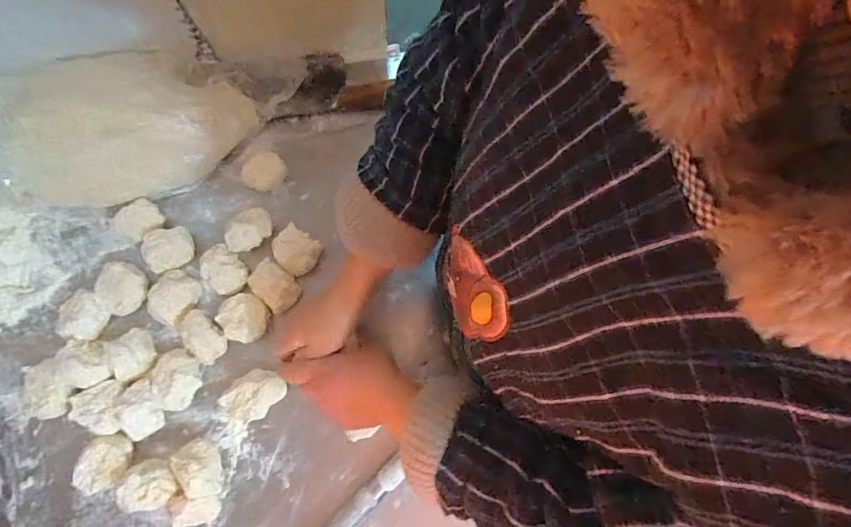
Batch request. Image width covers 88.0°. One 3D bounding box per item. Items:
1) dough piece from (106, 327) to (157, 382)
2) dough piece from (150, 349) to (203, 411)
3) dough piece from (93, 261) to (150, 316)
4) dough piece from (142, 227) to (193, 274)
[{"bbox_3d":[-0.333,0.100,0.500,0.046,0.029,0.055,-21,75,-7],"label":"dough piece"},{"bbox_3d":[-0.282,0.131,0.497,0.053,0.032,0.054,40,77,10],"label":"dough piece"},{"bbox_3d":[-0.356,0.032,0.523,0.052,0.032,0.057,21,75,6],"label":"dough piece"},{"bbox_3d":[-0.311,-0.019,0.531,0.046,0.033,0.049,-11,74,-4],"label":"dough piece"}]

